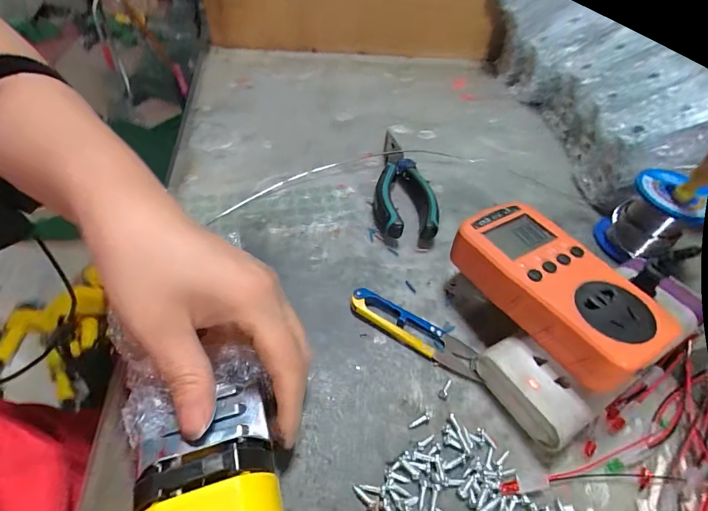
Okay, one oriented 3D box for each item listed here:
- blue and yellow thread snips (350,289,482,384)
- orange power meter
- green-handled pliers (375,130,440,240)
[{"bbox_3d":[0.043,0.051,0.261,0.097,0.012,0.024,27,52,17],"label":"blue and yellow thread snips"},{"bbox_3d":[0.128,0.018,0.242,0.066,0.033,0.126,-26,56,-25],"label":"orange power meter"},{"bbox_3d":[0.051,-0.072,0.357,0.054,0.023,0.152,9,49,2],"label":"green-handled pliers"}]

